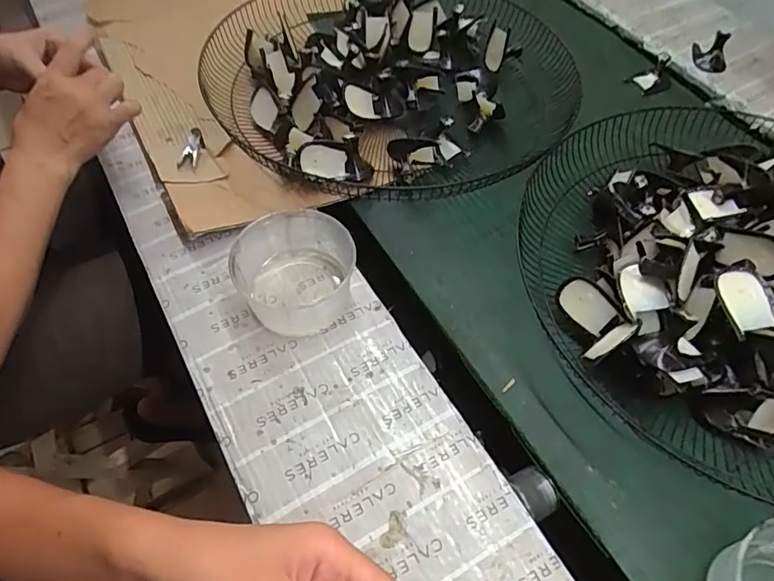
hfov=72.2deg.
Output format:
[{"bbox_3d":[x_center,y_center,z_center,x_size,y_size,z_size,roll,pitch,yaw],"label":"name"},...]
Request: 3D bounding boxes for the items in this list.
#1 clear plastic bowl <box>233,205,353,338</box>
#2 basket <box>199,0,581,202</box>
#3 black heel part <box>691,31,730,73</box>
[{"bbox_3d":[-0.090,-0.016,0.516,0.110,0.061,0.110,-6,57,-5],"label":"clear plastic bowl"},{"bbox_3d":[-0.007,-0.298,0.723,0.430,0.086,0.493,-33,63,-21],"label":"basket"},{"bbox_3d":[0.472,-0.346,0.769,0.052,0.057,0.036,29,61,14],"label":"black heel part"}]

